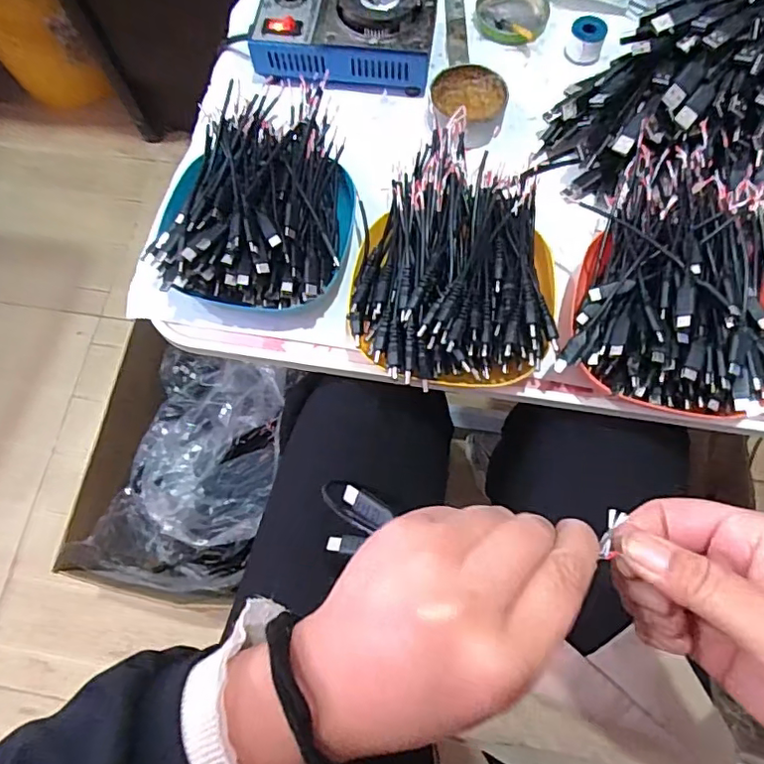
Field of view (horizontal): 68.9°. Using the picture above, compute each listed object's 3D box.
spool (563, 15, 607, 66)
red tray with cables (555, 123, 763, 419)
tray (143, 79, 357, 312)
[{"bbox_3d":[0.179,-0.300,0.489,0.030,0.026,0.029,-1,72,2],"label":"spool"},{"bbox_3d":[0.204,-0.076,0.382,0.135,0.073,0.197,12,73,6],"label":"red tray with cables"},{"bbox_3d":[-0.086,-0.137,0.408,0.129,0.056,0.173,9,72,5],"label":"tray"}]

